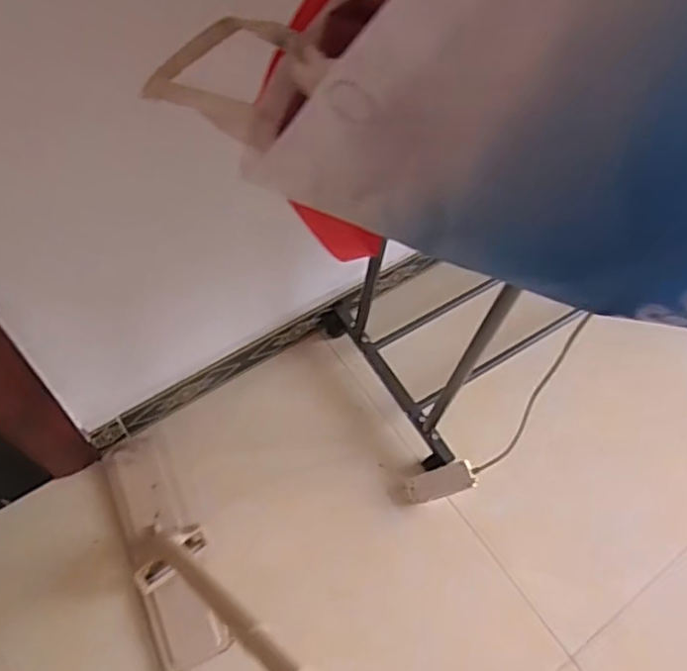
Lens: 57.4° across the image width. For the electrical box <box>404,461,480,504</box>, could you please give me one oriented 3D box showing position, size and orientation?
[{"bbox_3d":[0.191,0.292,1.242,0.141,0.033,0.055,-25,63,23],"label":"electrical box"}]

